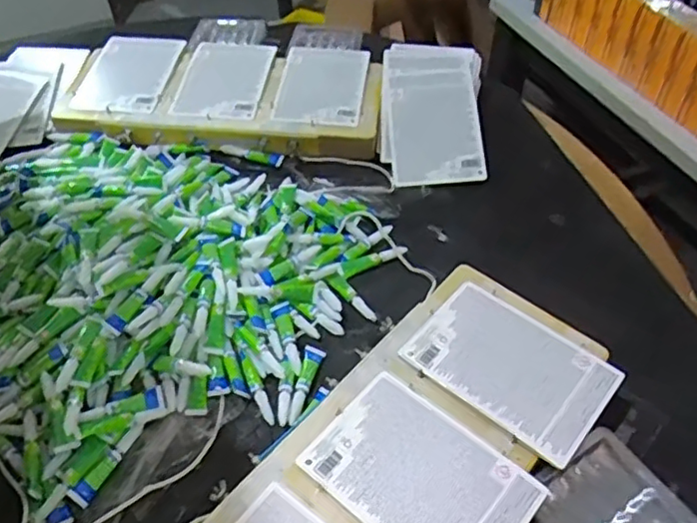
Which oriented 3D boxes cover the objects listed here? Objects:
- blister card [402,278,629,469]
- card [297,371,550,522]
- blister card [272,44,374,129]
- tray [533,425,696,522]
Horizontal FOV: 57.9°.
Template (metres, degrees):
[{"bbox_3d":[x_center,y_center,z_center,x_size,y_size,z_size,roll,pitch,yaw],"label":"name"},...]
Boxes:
[{"bbox_3d":[0.145,0.091,0.567,0.167,0.007,0.114,33,58,26],"label":"blister card"},{"bbox_3d":[0.057,0.172,0.506,0.168,0.005,0.115,33,58,26],"label":"card"},{"bbox_3d":[-0.035,-0.245,0.861,0.117,0.012,0.166,5,50,6],"label":"blister card"},{"bbox_3d":[0.213,0.202,0.507,0.101,0.027,0.098,-34,56,-24],"label":"tray"}]

